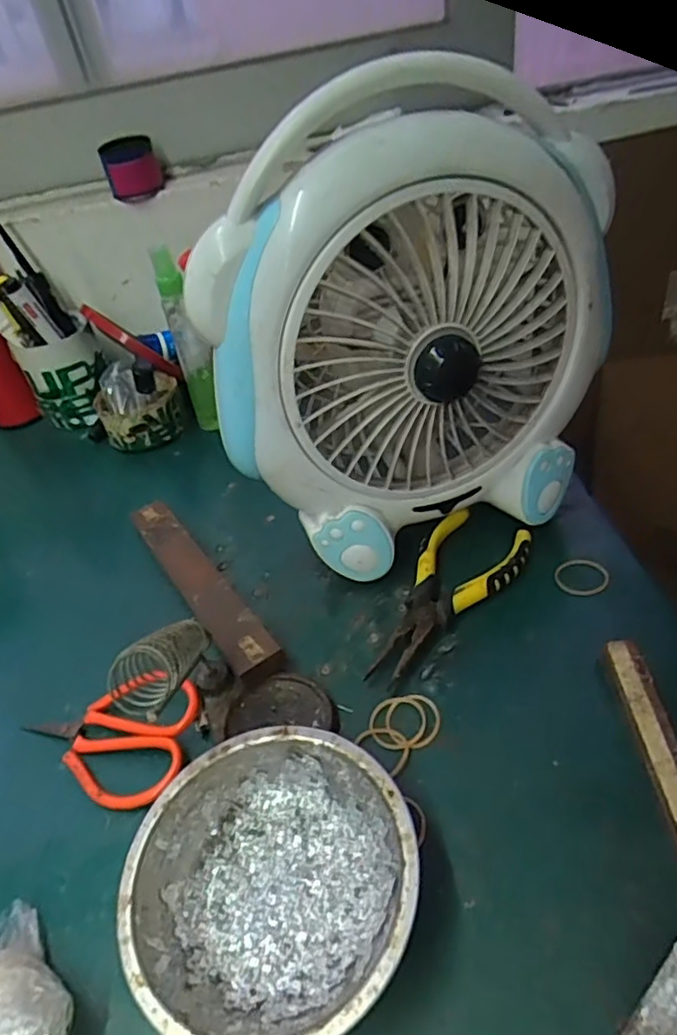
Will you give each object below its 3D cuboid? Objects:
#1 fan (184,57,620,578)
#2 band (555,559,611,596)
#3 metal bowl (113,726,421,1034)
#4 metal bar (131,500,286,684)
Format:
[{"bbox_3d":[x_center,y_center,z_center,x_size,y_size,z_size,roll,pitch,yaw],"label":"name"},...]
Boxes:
[{"bbox_3d":[0.049,-0.092,0.370,0.241,0.271,0.085,-17,41,-7],"label":"fan"},{"bbox_3d":[0.164,0.040,0.408,0.035,0.004,0.028,-4,42,8],"label":"band"},{"bbox_3d":[-0.029,0.162,0.273,0.125,0.040,0.123,-6,41,5],"label":"metal bowl"},{"bbox_3d":[-0.103,0.042,0.436,0.031,0.023,0.201,-31,45,-22],"label":"metal bar"}]

